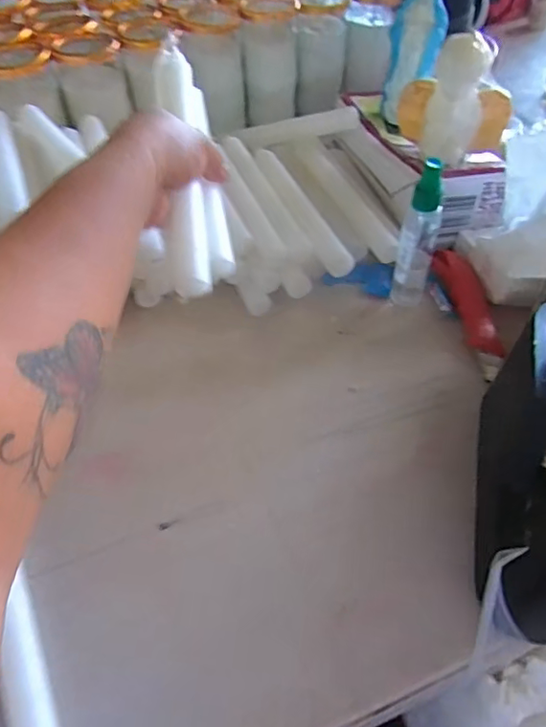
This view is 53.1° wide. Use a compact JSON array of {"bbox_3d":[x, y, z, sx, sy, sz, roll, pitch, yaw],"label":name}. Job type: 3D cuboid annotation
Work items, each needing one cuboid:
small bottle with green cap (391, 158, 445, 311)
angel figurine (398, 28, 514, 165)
[{"bbox_3d":[0.122,-0.103,0.456,0.029,0.129,0.027,13,52,12],"label":"small bottle with green cap"},{"bbox_3d":[0.168,-0.243,0.503,0.103,0.088,0.042,14,52,13],"label":"angel figurine"}]

